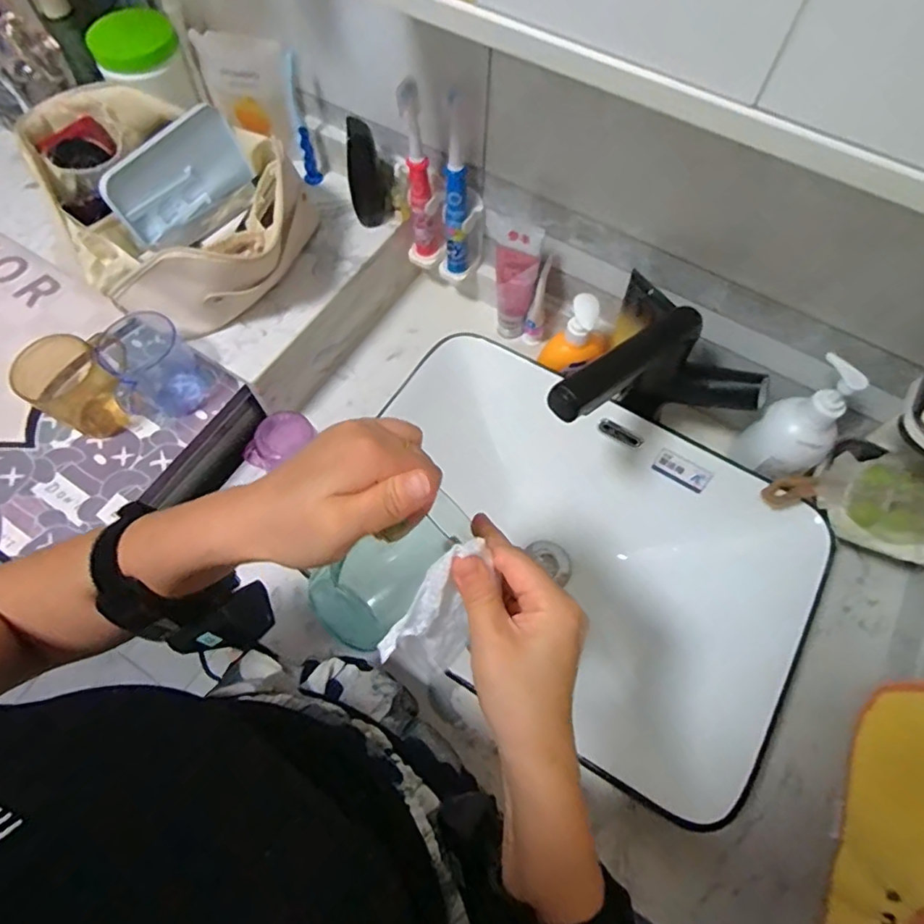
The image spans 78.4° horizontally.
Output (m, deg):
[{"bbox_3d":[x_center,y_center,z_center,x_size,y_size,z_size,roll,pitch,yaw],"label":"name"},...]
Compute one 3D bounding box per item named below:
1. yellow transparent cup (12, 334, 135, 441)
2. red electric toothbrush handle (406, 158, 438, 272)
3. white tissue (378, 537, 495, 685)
[{"bbox_3d":[-0.374,-0.082,0.558,0.084,0.088,0.092,0,65,-1],"label":"yellow transparent cup"},{"bbox_3d":[-0.047,-0.286,0.646,0.033,0.140,0.031,-1,65,-2],"label":"red electric toothbrush handle"},{"bbox_3d":[-0.010,0.086,0.312,0.033,0.081,0.070,37,70,14],"label":"white tissue"}]

